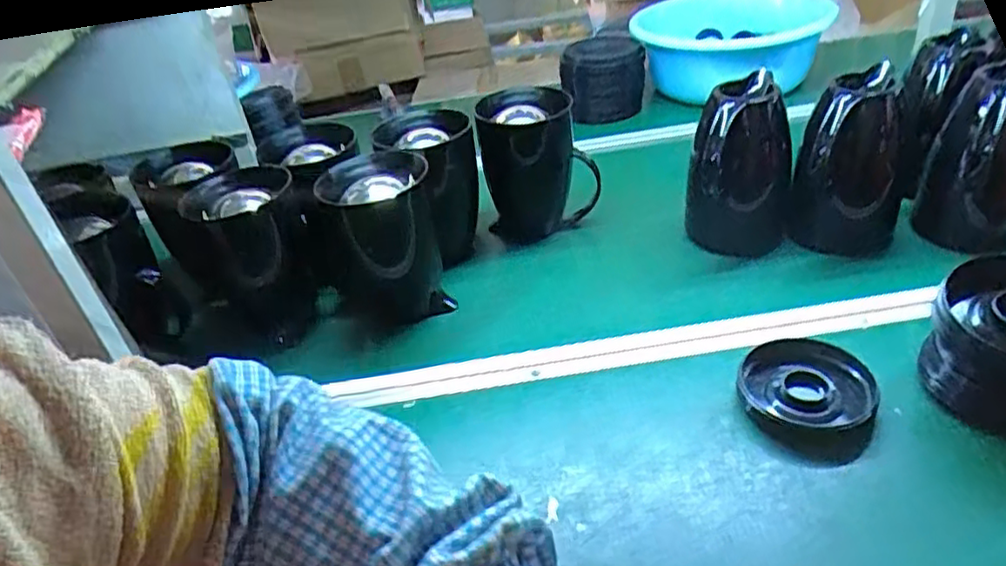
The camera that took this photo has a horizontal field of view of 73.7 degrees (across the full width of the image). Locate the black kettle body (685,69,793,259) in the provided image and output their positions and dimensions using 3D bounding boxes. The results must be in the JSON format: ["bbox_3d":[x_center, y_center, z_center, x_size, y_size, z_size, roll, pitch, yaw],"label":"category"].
[{"bbox_3d":[0.308,-0.153,0.870,0.123,0.178,0.114,6,37,16],"label":"black kettle body"}]

